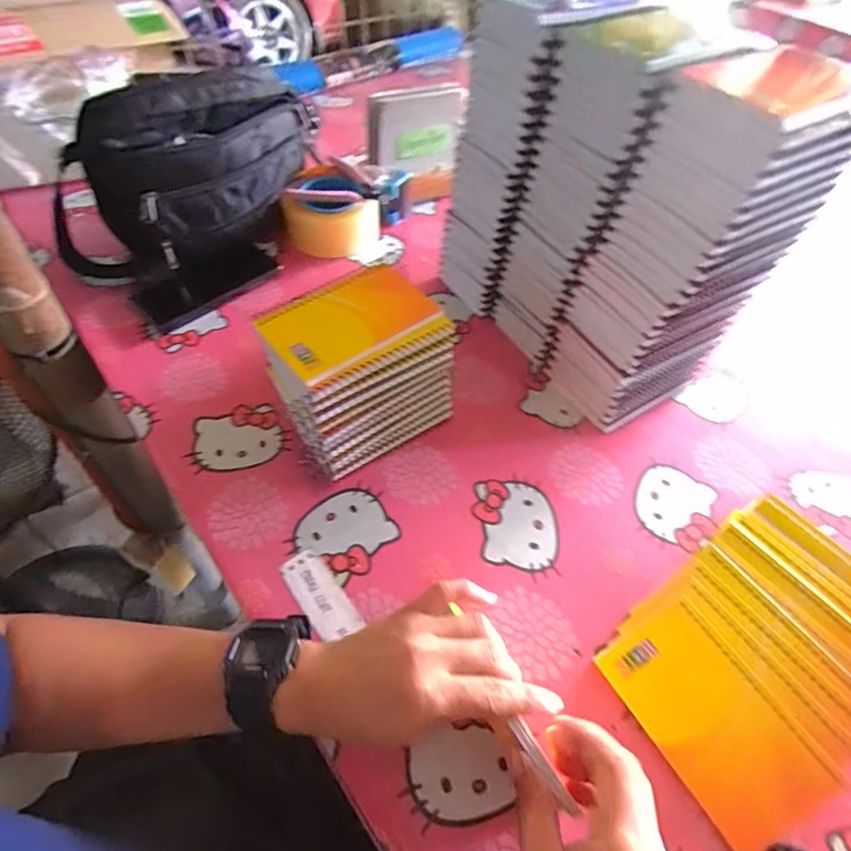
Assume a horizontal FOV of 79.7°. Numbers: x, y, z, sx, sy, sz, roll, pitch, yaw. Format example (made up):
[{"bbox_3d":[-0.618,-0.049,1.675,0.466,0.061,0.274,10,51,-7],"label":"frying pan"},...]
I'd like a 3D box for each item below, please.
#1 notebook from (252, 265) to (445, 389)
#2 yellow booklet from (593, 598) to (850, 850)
[{"bbox_3d":[-0.059,-0.085,0.408,0.128,0.016,0.081,-31,60,-26],"label":"notebook"},{"bbox_3d":[0.187,0.192,0.334,0.078,0.004,0.130,-37,59,1],"label":"yellow booklet"}]

